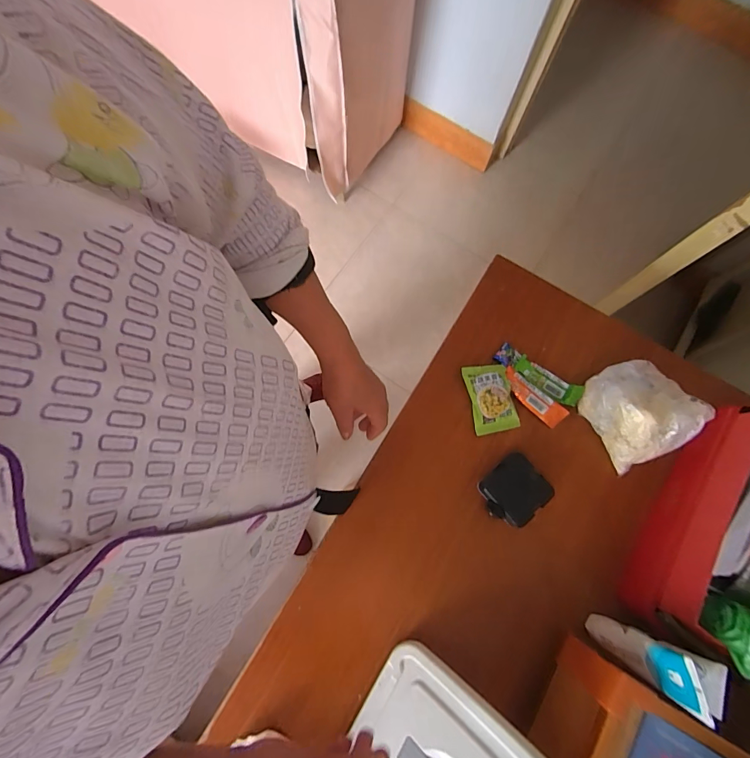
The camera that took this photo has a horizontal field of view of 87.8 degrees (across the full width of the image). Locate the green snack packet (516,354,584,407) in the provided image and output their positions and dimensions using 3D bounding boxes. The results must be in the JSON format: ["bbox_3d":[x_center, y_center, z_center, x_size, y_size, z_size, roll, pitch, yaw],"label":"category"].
[{"bbox_3d":[0.248,0.004,0.559,0.095,0.009,0.033,31,77,6],"label":"green snack packet"}]

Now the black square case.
[{"bbox_3d":[0.183,0.149,0.516,0.079,0.030,0.073,-40,81,-10],"label":"black square case"}]

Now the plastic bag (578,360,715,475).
[{"bbox_3d":[0.360,0.039,0.522,0.128,0.071,0.131,-25,78,-8],"label":"plastic bag"}]

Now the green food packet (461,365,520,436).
[{"bbox_3d":[0.164,0.026,0.547,0.061,0.018,0.095,-11,77,-4],"label":"green food packet"}]

